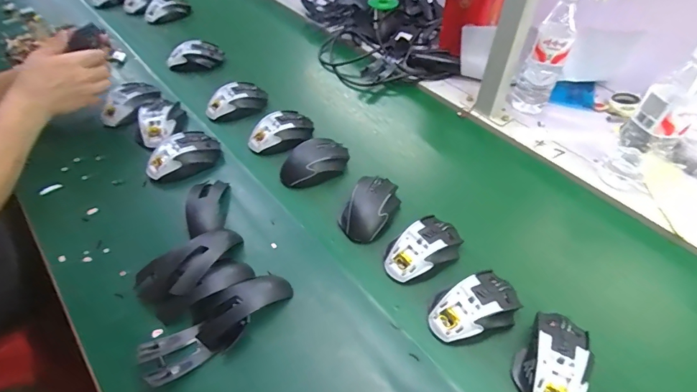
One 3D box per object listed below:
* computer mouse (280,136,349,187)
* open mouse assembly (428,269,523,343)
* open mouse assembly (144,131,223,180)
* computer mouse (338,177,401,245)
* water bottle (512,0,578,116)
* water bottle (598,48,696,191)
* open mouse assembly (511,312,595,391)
[{"bbox_3d":[-0.054,-0.054,0.683,0.121,0.041,0.075,-32,56,-26],"label":"computer mouse"},{"bbox_3d":[0.153,0.137,0.506,0.115,0.048,0.072,-18,51,-16],"label":"open mouse assembly"},{"bbox_3d":[-0.271,-0.064,0.677,0.119,0.045,0.074,-19,51,-17],"label":"open mouse assembly"},{"bbox_3d":[0.034,0.018,0.608,0.082,0.036,0.103,27,53,22],"label":"computer mouse"},{"bbox_3d":[0.350,-0.250,0.725,0.067,0.226,0.058,22,52,18],"label":"water bottle"},{"bbox_3d":[0.451,-0.108,0.596,0.073,0.228,0.071,35,57,27],"label":"water bottle"},{"bbox_3d":[0.230,0.185,0.459,0.070,0.041,0.109,29,54,23],"label":"open mouse assembly"}]

